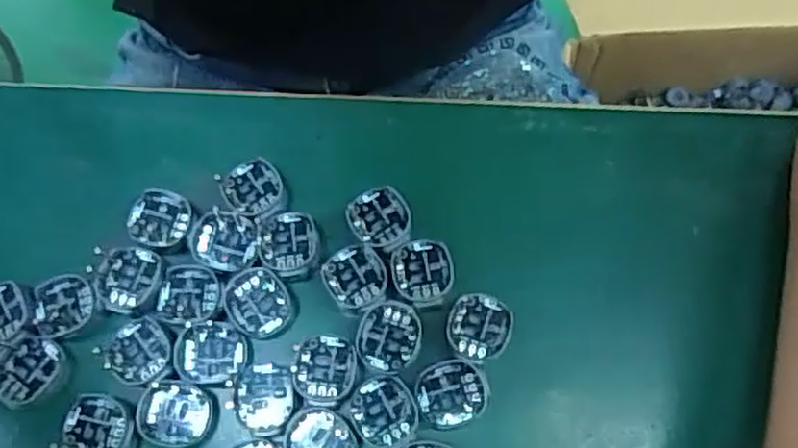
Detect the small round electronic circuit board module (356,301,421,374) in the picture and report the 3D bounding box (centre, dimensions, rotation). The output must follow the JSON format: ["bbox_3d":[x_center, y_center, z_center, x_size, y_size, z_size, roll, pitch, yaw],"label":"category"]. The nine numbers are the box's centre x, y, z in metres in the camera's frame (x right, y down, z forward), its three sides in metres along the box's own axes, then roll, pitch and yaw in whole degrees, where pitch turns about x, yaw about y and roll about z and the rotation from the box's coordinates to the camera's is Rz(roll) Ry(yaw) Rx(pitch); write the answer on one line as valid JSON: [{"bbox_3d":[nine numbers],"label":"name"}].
[{"bbox_3d":[-0.004,0.045,0.290,0.026,0.004,0.028,-2,71,2],"label":"small round electronic circuit board module"}]

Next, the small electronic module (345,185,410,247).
[{"bbox_3d":[-0.009,-0.002,0.310,0.024,0.011,0.026,-28,72,-6],"label":"small electronic module"}]

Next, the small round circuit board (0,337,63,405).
[{"bbox_3d":[-0.151,0.059,0.292,0.025,0.005,0.025,-1,72,3],"label":"small round circuit board"}]

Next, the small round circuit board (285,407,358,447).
[{"bbox_3d":[-0.030,0.085,0.278,0.029,0.004,0.025,36,77,13],"label":"small round circuit board"}]

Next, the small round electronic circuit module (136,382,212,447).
[{"bbox_3d":[-0.089,0.076,0.287,0.028,0.005,0.024,-3,71,2],"label":"small round electronic circuit module"}]

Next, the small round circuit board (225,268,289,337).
[{"bbox_3d":[-0.059,0.032,0.297,0.025,0.004,0.029,-32,73,-7],"label":"small round circuit board"}]

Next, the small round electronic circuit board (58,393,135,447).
[{"bbox_3d":[-0.119,0.080,0.285,0.028,0.004,0.025,0,72,3],"label":"small round electronic circuit board"}]

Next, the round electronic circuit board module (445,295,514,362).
[{"bbox_3d":[0.032,0.042,0.292,0.025,0.004,0.027,-1,72,3],"label":"round electronic circuit board module"}]

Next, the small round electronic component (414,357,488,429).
[{"bbox_3d":[0.021,0.066,0.282,0.027,0.004,0.026,-1,72,3],"label":"small round electronic component"}]

